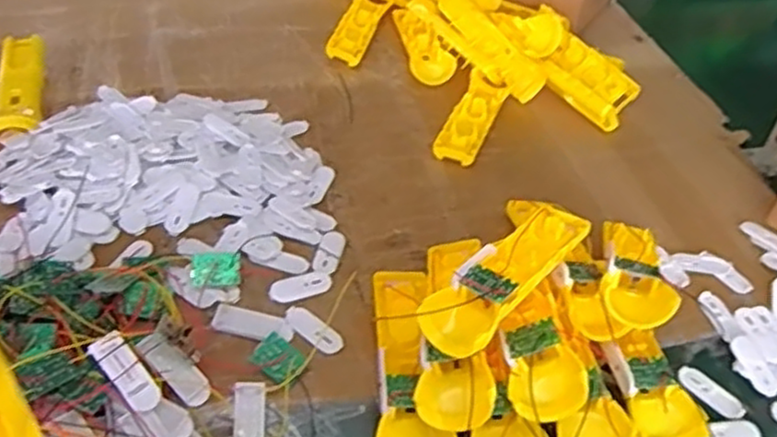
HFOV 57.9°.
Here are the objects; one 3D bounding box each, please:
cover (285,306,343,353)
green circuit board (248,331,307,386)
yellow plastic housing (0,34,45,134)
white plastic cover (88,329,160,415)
[{"bbox_3d":[-0.056,0.083,0.529,0.050,0.007,0.022,31,49,24],"label":"cover"},{"bbox_3d":[-0.077,0.100,0.496,0.034,0.006,0.027,41,72,7],"label":"green circuit board"},{"bbox_3d":[-0.364,-0.128,0.698,0.045,0.033,0.155,-6,45,-12],"label":"yellow plastic housing"},{"bbox_3d":[-0.168,0.098,0.449,0.021,0.007,0.056,-34,75,-34],"label":"white plastic cover"}]

